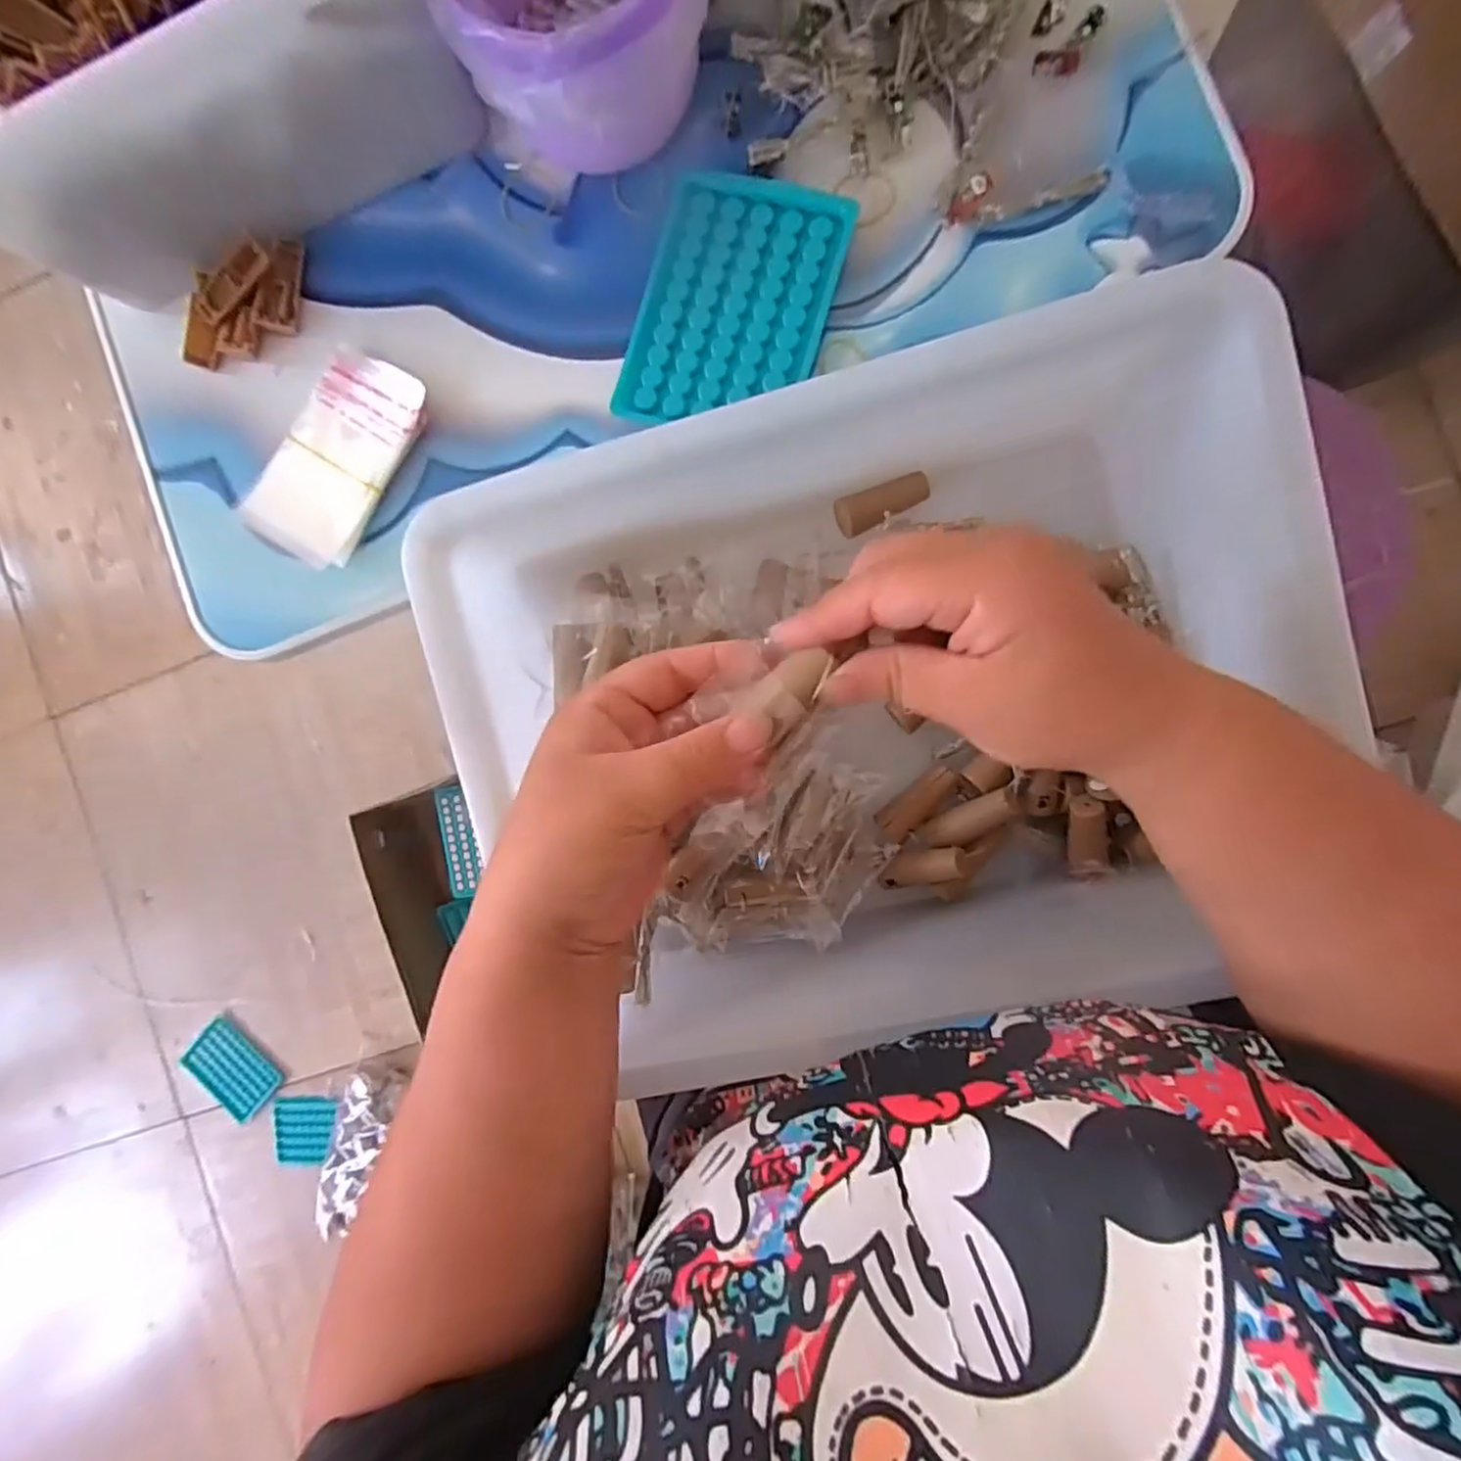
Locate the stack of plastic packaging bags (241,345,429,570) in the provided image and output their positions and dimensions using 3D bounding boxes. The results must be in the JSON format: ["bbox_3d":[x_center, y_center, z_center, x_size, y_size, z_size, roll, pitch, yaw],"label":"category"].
[{"bbox_3d":[-0.214,-0.148,0.378,0.064,0.011,0.114,30,94,6],"label":"stack of plastic packaging bags"}]

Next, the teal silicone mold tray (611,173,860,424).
[{"bbox_3d":[0.002,-0.217,0.356,0.096,0.013,0.126,16,92,6],"label":"teal silicone mold tray"}]

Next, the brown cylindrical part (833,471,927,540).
[{"bbox_3d":[0.083,-0.124,0.376,0.051,0.022,0.024,-21,88,6],"label":"brown cylindrical part"}]

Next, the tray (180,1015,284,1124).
[{"bbox_3d":[-0.698,0.476,0.971,0.127,0.021,0.088,45,95,5],"label":"tray"}]

